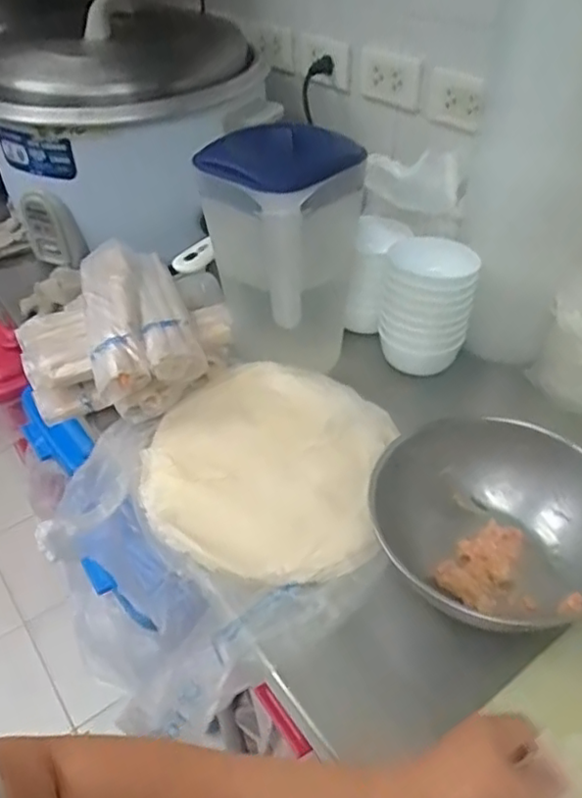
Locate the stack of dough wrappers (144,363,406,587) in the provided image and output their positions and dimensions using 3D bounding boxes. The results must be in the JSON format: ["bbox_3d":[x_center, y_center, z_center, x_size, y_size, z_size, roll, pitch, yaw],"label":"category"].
[{"bbox_3d":[-0.026,0.061,0.670,0.244,0.027,0.272,8,42,12],"label":"stack of dough wrappers"}]

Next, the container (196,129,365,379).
[{"bbox_3d":[-0.019,-0.158,0.730,0.158,0.247,0.126,30,50,31],"label":"container"}]

